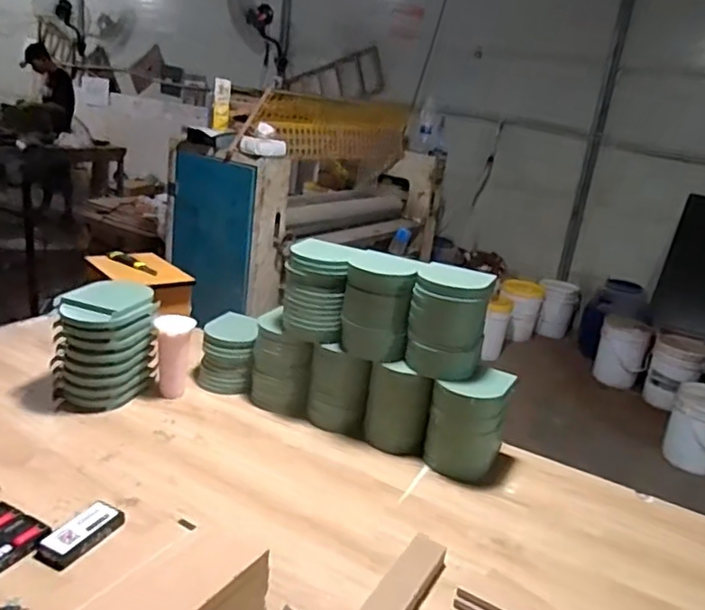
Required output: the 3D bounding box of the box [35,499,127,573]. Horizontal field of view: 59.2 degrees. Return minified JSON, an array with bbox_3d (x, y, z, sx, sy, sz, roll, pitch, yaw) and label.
[{"bbox_3d":[-0.427,0.355,0.979,0.055,0.026,0.138,14,19,19],"label":"box"}]

